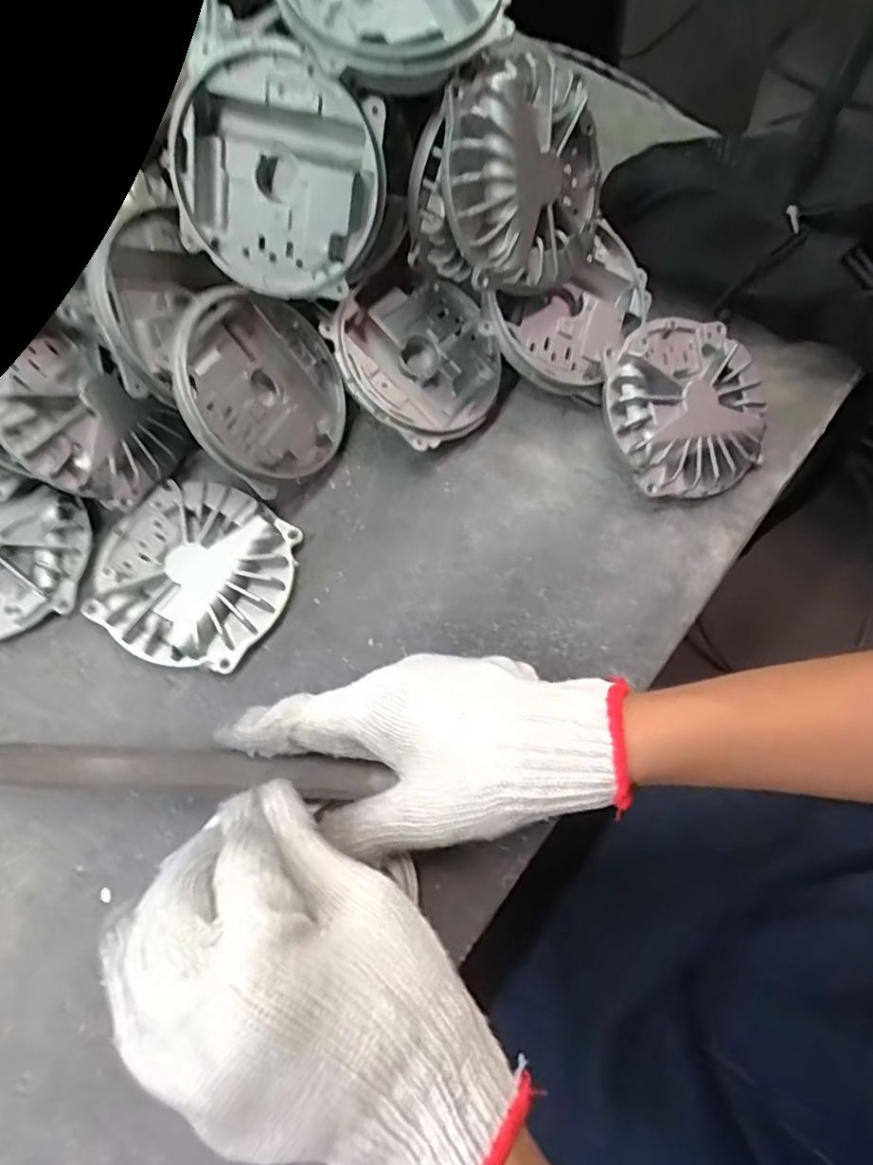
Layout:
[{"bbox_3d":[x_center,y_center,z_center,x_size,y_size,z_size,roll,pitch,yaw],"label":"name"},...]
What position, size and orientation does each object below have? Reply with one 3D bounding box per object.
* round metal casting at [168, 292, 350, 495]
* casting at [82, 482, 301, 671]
[{"bbox_3d":[-0.101,-0.111,0.372,0.021,0.105,0.106,-7,44,42],"label":"round metal casting"},{"bbox_3d":[-0.140,-0.007,0.366,0.107,0.019,0.103,0,69,-1],"label":"casting"}]

